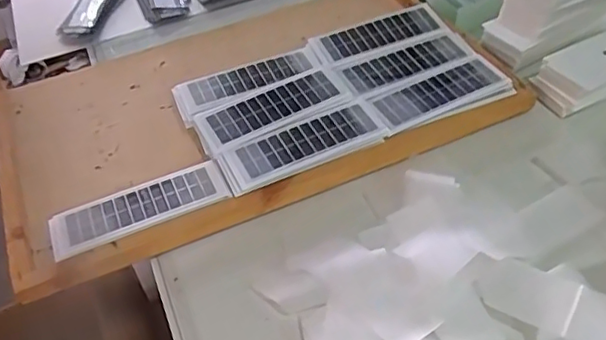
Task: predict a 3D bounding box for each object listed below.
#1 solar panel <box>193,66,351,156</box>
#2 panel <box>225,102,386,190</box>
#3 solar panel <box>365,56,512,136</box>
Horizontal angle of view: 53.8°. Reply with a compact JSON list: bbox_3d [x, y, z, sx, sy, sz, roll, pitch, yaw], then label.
[{"bbox_3d":[-0.027,-0.060,0.568,0.146,0.010,0.058,-24,48,-16],"label":"solar panel"},{"bbox_3d":[0.003,-0.025,0.540,0.143,0.013,0.048,-24,48,-16],"label":"panel"},{"bbox_3d":[0.129,-0.076,0.584,0.140,0.009,0.054,-24,49,-14],"label":"solar panel"}]

